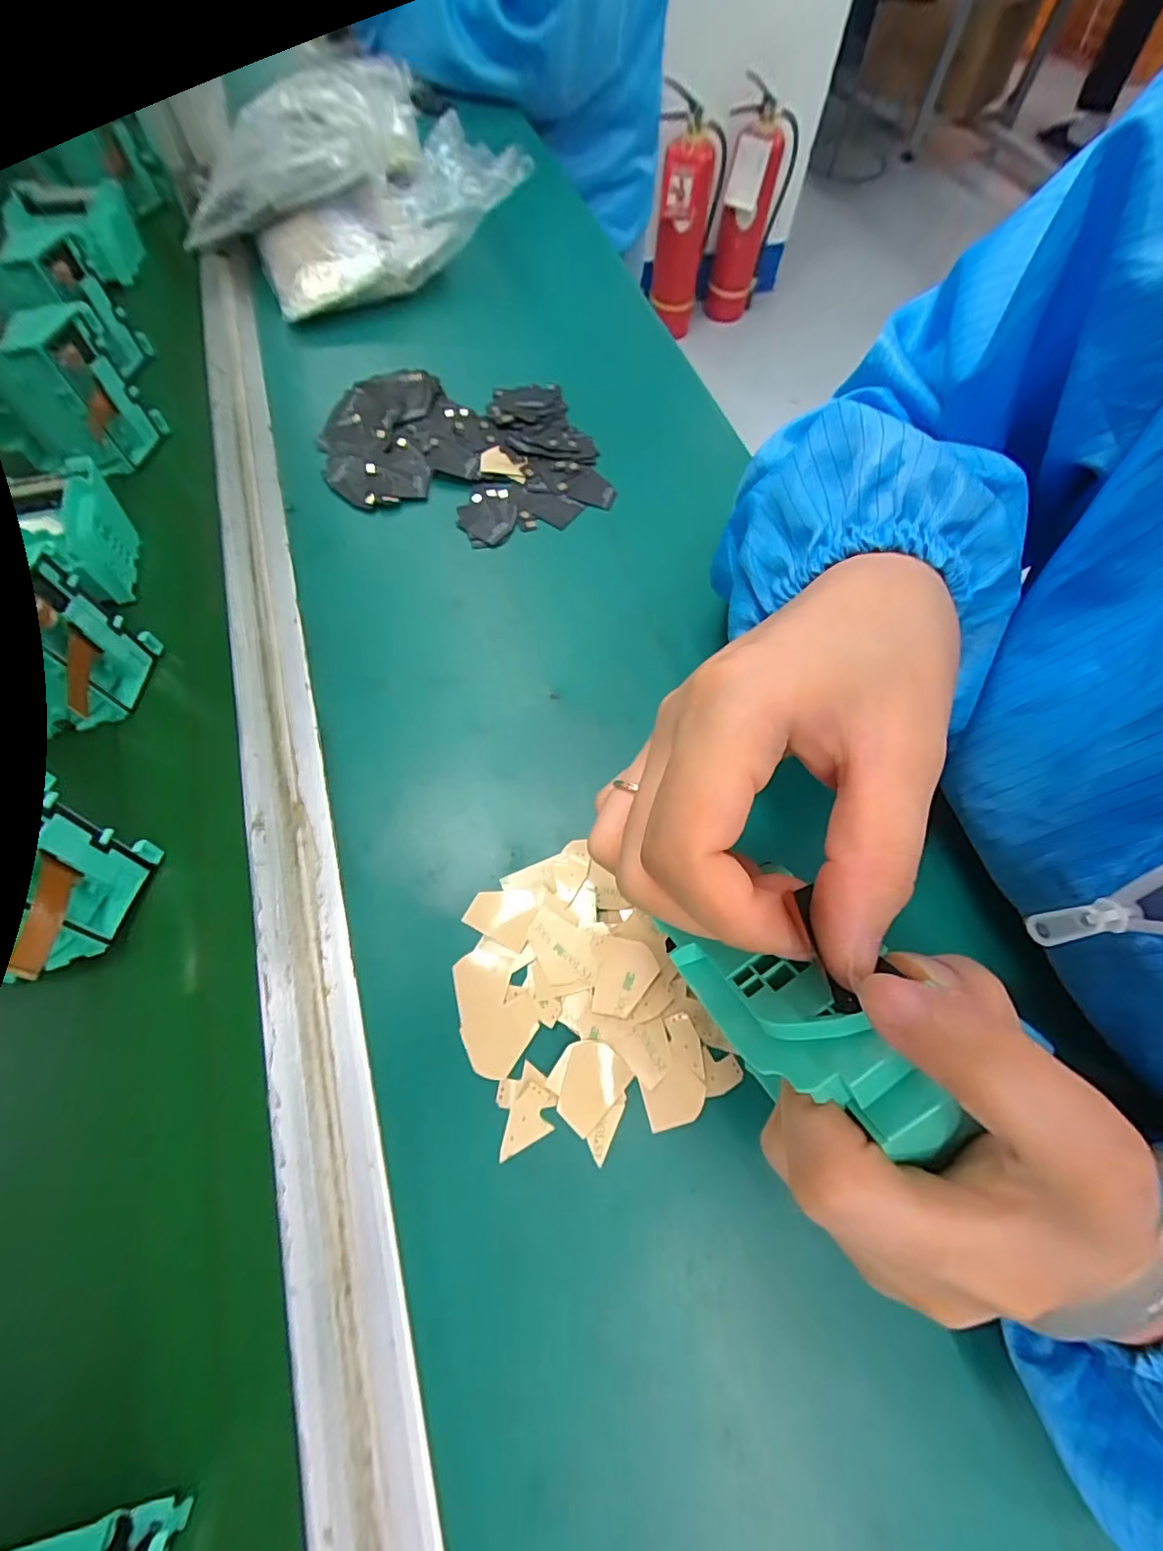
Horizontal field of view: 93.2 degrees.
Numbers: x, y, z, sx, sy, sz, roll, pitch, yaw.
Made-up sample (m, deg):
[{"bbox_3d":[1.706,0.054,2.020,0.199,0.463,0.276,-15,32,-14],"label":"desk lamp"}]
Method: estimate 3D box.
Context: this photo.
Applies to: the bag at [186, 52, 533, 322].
[{"bbox_3d":[-0.179,-0.470,0.438,0.247,0.068,0.226,-37,72,-16],"label":"bag"}]

